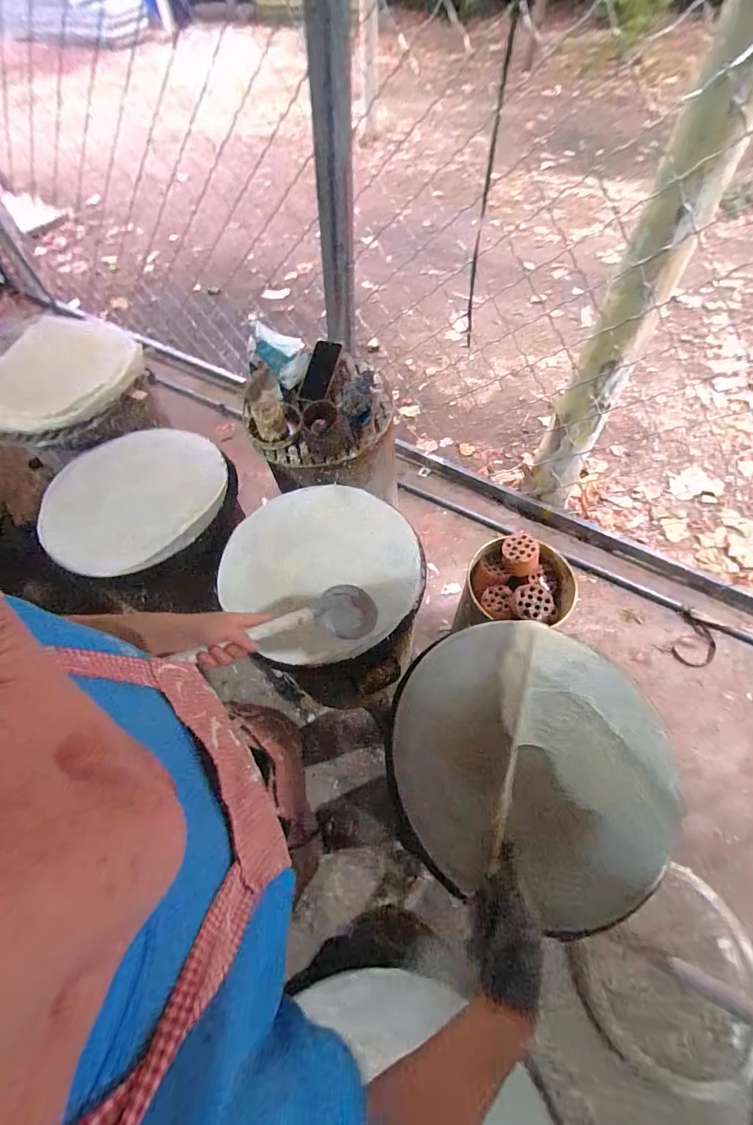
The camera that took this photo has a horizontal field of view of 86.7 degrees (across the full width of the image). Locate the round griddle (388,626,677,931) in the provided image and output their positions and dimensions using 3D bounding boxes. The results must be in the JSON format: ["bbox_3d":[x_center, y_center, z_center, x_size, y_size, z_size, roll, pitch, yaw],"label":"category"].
[{"bbox_3d":[0.220,0.272,0.575,0.378,0.051,0.359,-1,61,2],"label":"round griddle"}]

